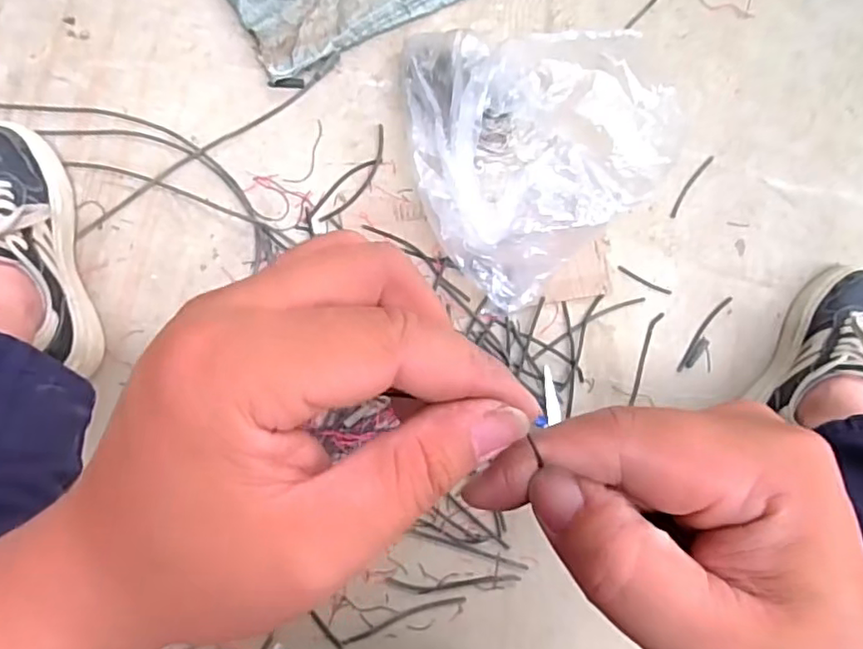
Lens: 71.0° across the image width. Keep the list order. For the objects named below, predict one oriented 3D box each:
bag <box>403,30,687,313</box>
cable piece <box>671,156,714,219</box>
[{"bbox_3d":[0.104,-0.164,0.644,0.270,0.139,0.283,6,84,-6],"label":"bag"},{"bbox_3d":[0.313,-0.168,0.729,0.013,0.005,0.095,36,82,-3],"label":"cable piece"}]

